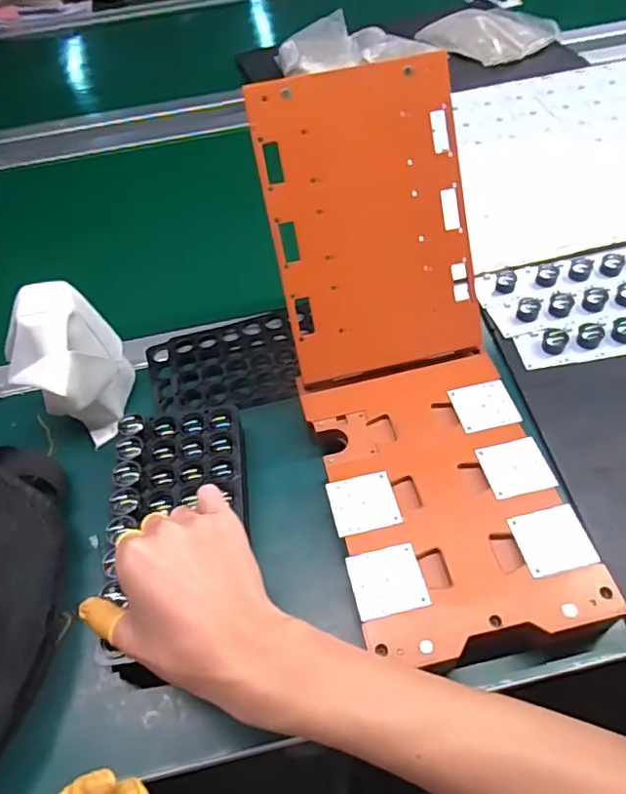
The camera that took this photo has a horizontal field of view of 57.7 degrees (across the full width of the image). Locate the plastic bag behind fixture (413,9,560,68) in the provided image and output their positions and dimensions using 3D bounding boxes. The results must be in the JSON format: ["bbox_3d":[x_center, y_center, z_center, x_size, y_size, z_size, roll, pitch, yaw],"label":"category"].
[{"bbox_3d":[0.280,-0.586,0.910,0.171,0.031,0.170,-28,56,-15],"label":"plastic bag behind fixture"}]

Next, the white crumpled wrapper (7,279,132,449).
[{"bbox_3d":[-0.205,-0.031,0.491,0.065,0.114,0.094,15,56,16],"label":"white crumpled wrapper"}]

